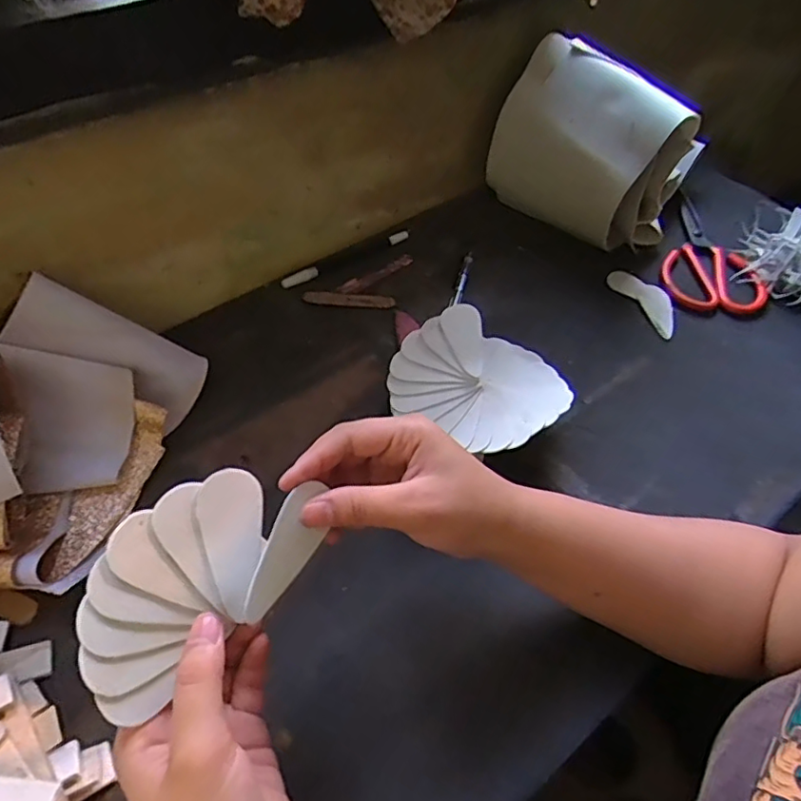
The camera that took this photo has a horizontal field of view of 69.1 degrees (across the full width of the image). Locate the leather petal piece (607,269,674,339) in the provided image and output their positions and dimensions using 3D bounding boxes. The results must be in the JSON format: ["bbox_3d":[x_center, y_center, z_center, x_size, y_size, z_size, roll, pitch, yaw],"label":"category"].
[{"bbox_3d":[0.249,-0.103,0.583,0.040,0.005,0.092,-23,57,-21],"label":"leather petal piece"}]

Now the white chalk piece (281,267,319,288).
[{"bbox_3d":[-0.098,-0.120,0.571,0.038,0.009,0.009,-25,58,-22],"label":"white chalk piece"}]

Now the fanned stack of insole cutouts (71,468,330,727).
[{"bbox_3d":[-0.091,0.077,0.267,0.121,0.013,0.070,-37,100,-30],"label":"fanned stack of insole cutouts"}]

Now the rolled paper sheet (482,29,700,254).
[{"bbox_3d":[0.185,-0.249,0.594,0.070,0.163,0.185,-33,61,-26],"label":"rolled paper sheet"}]

